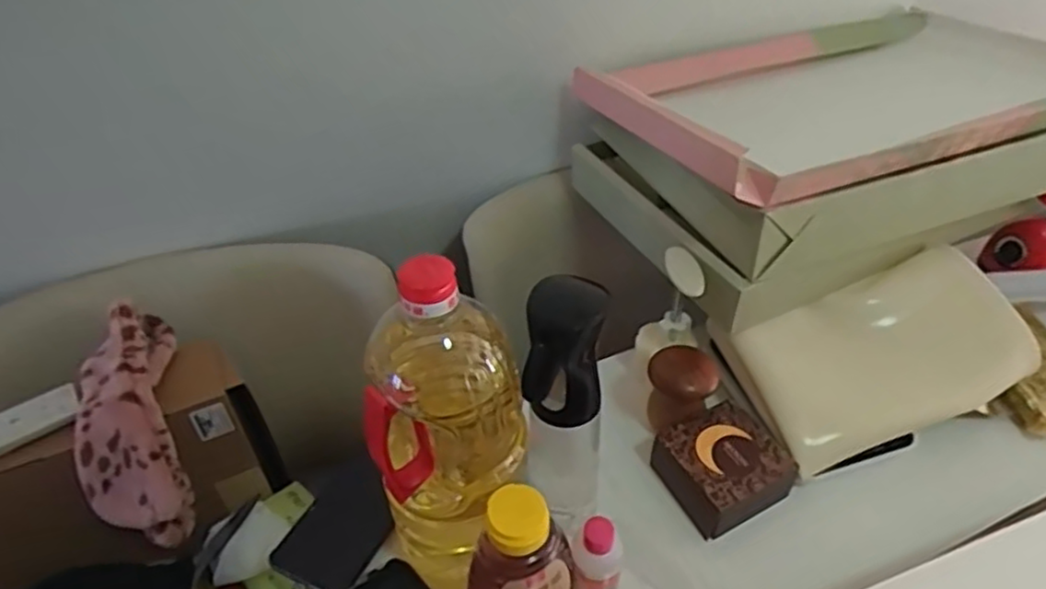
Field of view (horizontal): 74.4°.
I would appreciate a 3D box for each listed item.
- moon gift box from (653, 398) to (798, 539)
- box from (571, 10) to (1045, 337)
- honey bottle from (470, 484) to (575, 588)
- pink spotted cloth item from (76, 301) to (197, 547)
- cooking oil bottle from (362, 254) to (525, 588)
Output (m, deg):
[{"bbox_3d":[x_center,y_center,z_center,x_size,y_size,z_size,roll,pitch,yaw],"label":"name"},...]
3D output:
[{"bbox_3d":[0.173,0.154,0.603,0.096,0.058,0.087,-19,45,-18],"label":"moon gift box"},{"bbox_3d":[0.349,-0.182,0.754,0.516,0.151,0.327,-17,44,-15],"label":"box"},{"bbox_3d":[-0.001,0.198,0.486,0.070,0.160,0.046,-26,47,-24],"label":"honey bottle"},{"bbox_3d":[-0.360,0.118,0.639,0.082,0.080,0.227,-12,75,-10],"label":"pink spotted cloth item"},{"bbox_3d":[-0.049,0.111,0.487,0.099,0.293,0.112,-7,42,-5],"label":"cooking oil bottle"}]

